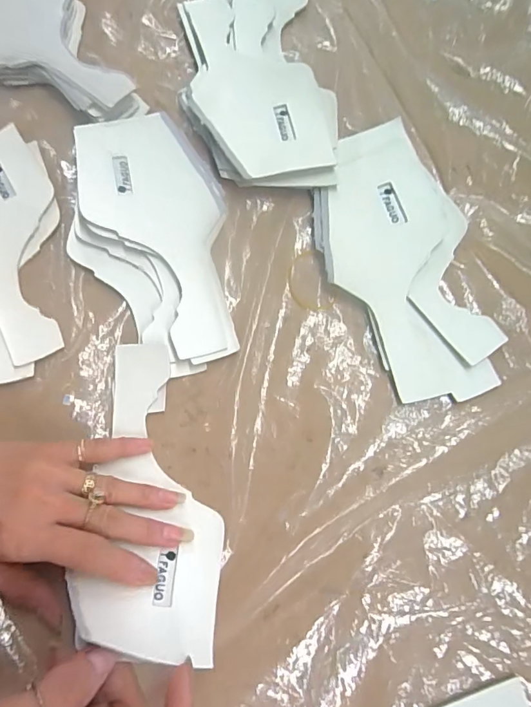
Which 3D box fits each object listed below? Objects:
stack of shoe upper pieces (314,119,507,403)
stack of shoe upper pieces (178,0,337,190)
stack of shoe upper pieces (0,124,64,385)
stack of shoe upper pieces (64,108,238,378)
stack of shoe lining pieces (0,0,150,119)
[{"bbox_3d":[0.100,-0.068,0.322,0.102,0.015,0.207,-22,77,-5],"label":"stack of shoe upper pieces"},{"bbox_3d":[-0.009,-0.222,0.357,0.109,0.017,0.205,-9,76,-2],"label":"stack of shoe upper pieces"},{"bbox_3d":[-0.198,-0.075,0.327,0.089,0.008,0.196,-14,76,-3],"label":"stack of shoe upper pieces"},{"bbox_3d":[-0.080,-0.088,0.326,0.109,0.018,0.204,-31,78,-7],"label":"stack of shoe upper pieces"},{"bbox_3d":[-0.189,-0.258,0.366,0.098,0.020,0.194,-29,78,-6],"label":"stack of shoe lining pieces"}]

